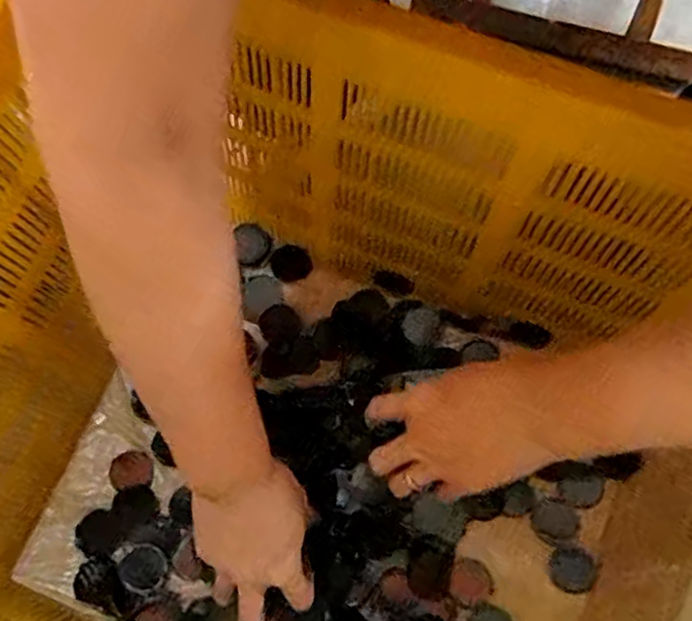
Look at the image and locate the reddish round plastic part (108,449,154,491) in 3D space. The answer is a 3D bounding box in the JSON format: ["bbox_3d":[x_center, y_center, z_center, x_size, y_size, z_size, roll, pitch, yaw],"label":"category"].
[{"bbox_3d":[-0.177,0.129,0.542,0.035,0.004,0.030,-13,73,-3],"label":"reddish round plastic part"}]

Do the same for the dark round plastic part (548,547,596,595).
[{"bbox_3d":[0.173,0.200,0.507,0.034,0.005,0.034,-8,59,14],"label":"dark round plastic part"}]

